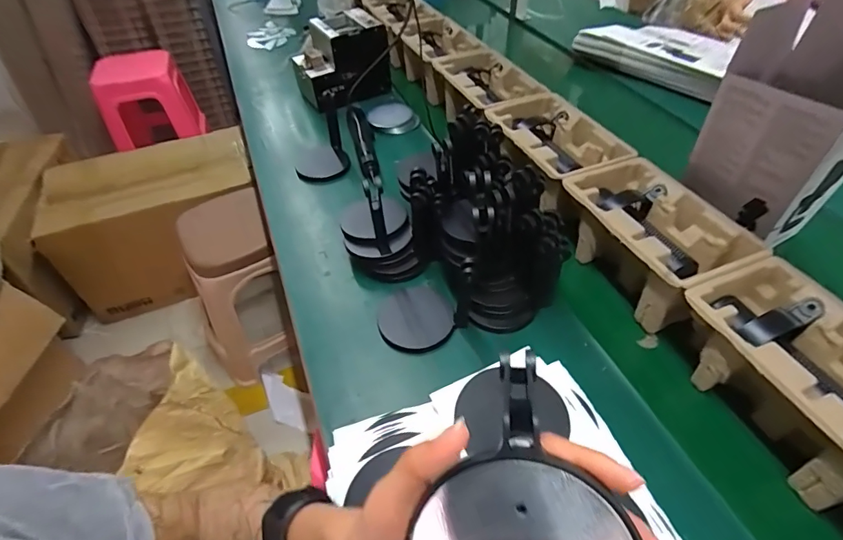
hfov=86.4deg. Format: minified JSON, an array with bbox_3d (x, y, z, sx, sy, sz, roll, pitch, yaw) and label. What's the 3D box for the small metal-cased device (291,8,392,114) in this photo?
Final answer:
[{"bbox_3d":[-0.180,-0.469,0.997,0.199,0.131,0.152,-32,56,-25],"label":"small metal-cased device"}]

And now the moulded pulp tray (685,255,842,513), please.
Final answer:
[{"bbox_3d":[0.394,0.107,0.470,0.145,0.096,0.224,-17,51,-15],"label":"moulded pulp tray"}]

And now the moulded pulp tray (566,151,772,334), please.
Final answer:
[{"bbox_3d":[0.306,-0.043,0.615,0.144,0.100,0.225,-20,52,-16],"label":"moulded pulp tray"}]

